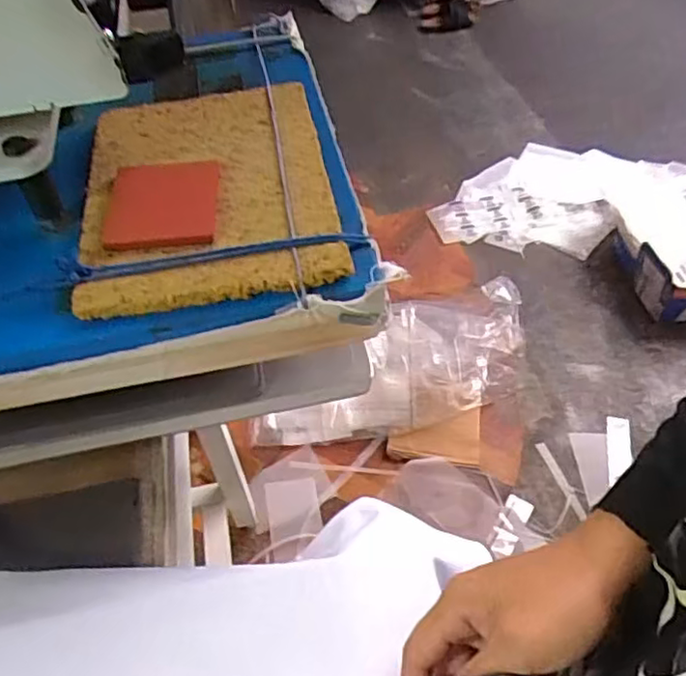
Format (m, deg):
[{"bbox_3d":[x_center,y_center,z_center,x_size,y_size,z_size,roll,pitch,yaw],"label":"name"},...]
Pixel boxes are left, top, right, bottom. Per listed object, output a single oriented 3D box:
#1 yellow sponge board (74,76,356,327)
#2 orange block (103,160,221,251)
[{"bbox_3d":[-0.104,-0.119,0.494,0.179,0.008,0.244,-10,50,-4],"label":"yellow sponge board"},{"bbox_3d":[-0.132,-0.099,0.474,0.078,0.010,0.095,-6,50,0],"label":"orange block"}]

